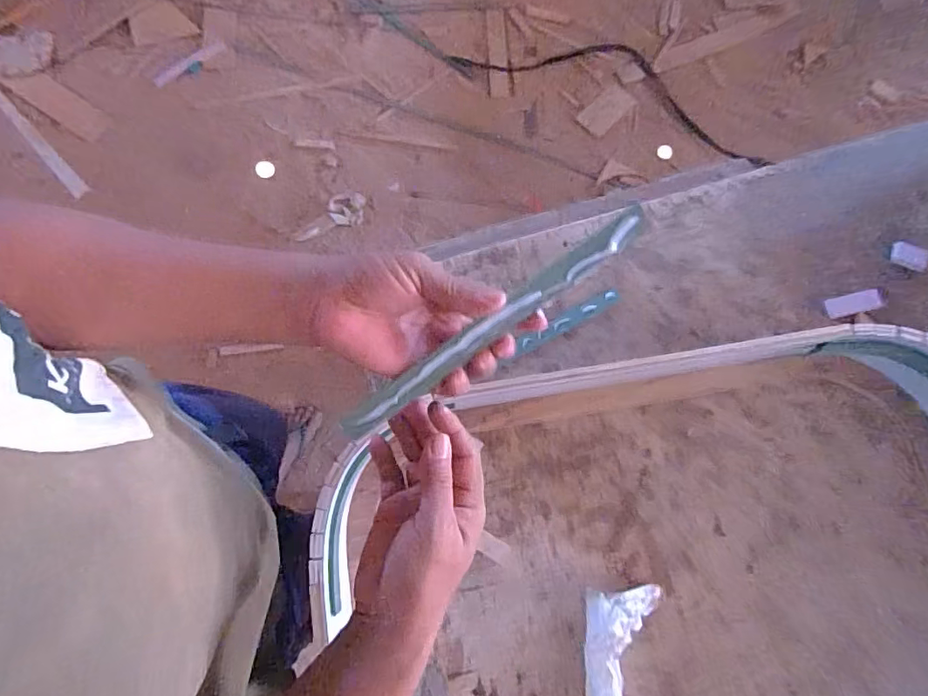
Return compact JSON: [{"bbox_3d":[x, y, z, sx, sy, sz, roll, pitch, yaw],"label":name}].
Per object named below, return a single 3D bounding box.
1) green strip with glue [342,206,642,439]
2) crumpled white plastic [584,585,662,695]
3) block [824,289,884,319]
[{"bbox_3d":[0.013,-0.011,0.345,0.244,0.004,0.022,-37,108,11],"label":"green strip with glue"},{"bbox_3d":[0.159,0.319,0.505,0.078,0.054,0.149,4,78,1],"label":"crumpled white plastic"},{"bbox_3d":[0.466,-0.052,0.608,0.065,0.007,0.024,-13,78,-3],"label":"block"}]

